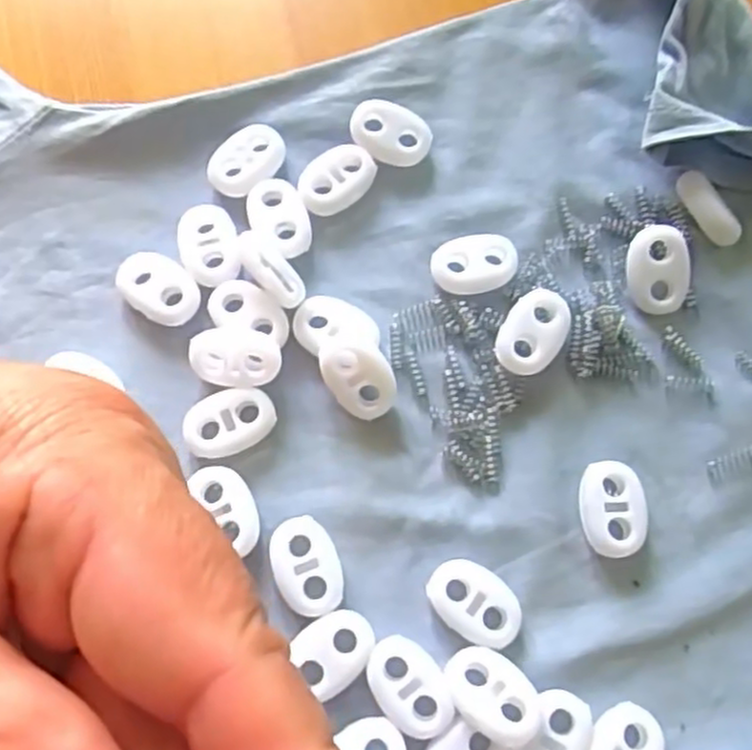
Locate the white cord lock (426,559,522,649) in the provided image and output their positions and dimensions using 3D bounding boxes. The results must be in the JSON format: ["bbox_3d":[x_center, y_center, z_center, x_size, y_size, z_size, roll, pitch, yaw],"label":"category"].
[{"bbox_3d":[0.023,0.052,0.173,0.022,0.005,0.015,31,75,7],"label":"white cord lock"}]

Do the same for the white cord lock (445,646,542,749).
[{"bbox_3d":[0.026,0.070,0.163,0.015,0.006,0.021,-37,61,-20],"label":"white cord lock"}]

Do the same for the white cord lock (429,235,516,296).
[{"bbox_3d":[0.025,-0.029,0.195,0.022,0.006,0.014,-4,74,-3],"label":"white cord lock"}]

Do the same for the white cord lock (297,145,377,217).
[{"bbox_3d":[-0.011,-0.052,0.200,0.022,0.006,0.014,-40,79,-10],"label":"white cord lock"}]

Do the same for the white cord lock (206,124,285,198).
[{"bbox_3d":[-0.034,-0.057,0.199,0.015,0.004,0.021,42,78,10],"label":"white cord lock"}]

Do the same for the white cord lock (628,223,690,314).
[{"bbox_3d":[0.072,-0.027,0.193,0.015,0.004,0.022,3,95,16],"label":"white cord lock"}]

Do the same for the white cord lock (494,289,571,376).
[{"bbox_3d":[0.039,-0.010,0.187,0.015,0.010,0.020,28,75,6],"label":"white cord lock"}]

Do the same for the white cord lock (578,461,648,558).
[{"bbox_3d":[0.056,0.032,0.179,0.015,0.007,0.021,4,74,0],"label":"white cord lock"}]

